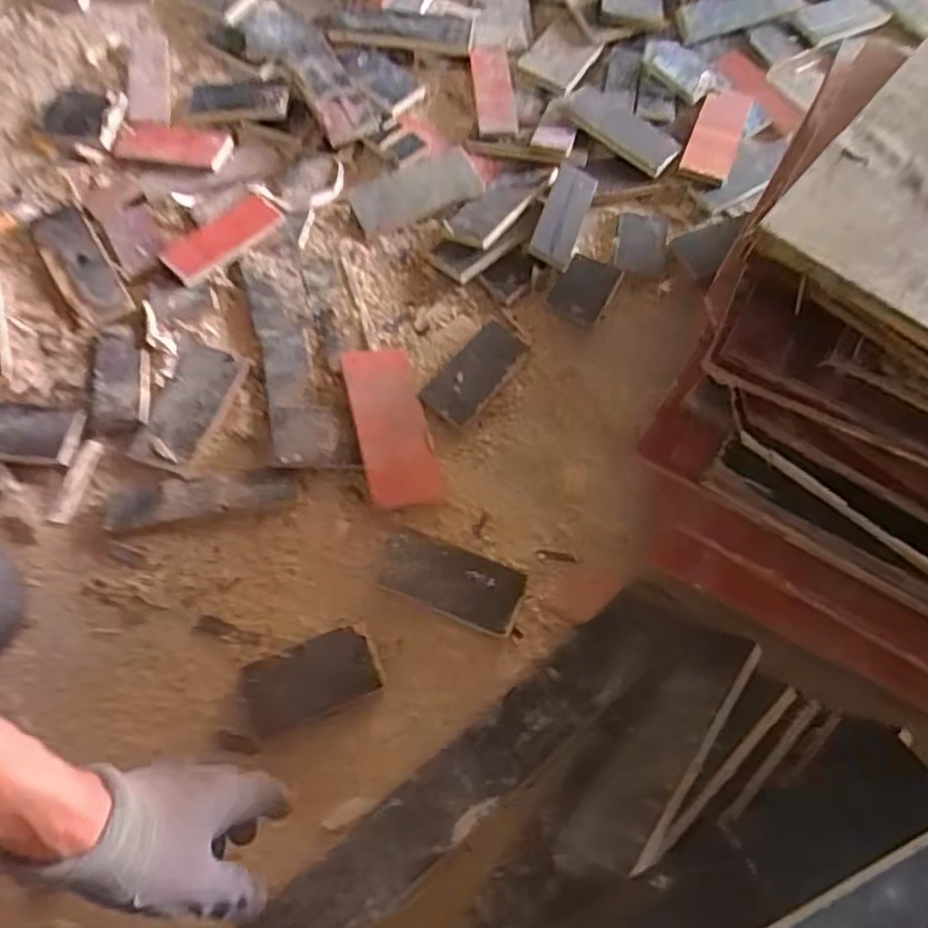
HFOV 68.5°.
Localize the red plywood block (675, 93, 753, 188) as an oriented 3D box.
[{"bbox_3d":[0.319,-0.414,0.866,0.060,0.018,0.169,22,66,7],"label":"red plywood block"}]

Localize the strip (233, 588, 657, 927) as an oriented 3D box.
[{"bbox_3d":[-0.023,0.273,0.537,0.496,0.024,0.065,-36,71,-19],"label":"strip"}]

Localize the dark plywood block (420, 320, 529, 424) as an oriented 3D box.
[{"bbox_3d":[0.014,-0.098,0.715,0.053,0.017,0.126,34,68,13],"label":"dark plywood block"}]

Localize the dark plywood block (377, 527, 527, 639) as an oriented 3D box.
[{"bbox_3d":[-0.013,0.105,0.621,0.128,0.011,0.064,19,66,6],"label":"dark plywood block"}]

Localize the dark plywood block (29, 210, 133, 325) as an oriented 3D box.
[{"bbox_3d":[-0.421,-0.220,0.749,0.056,0.014,0.173,-31,70,-16],"label":"dark plywood block"}]

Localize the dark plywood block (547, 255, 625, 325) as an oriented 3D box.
[{"bbox_3d":[0.138,-0.200,0.776,0.060,0.009,0.080,29,67,10],"label":"dark plywood block"}]

